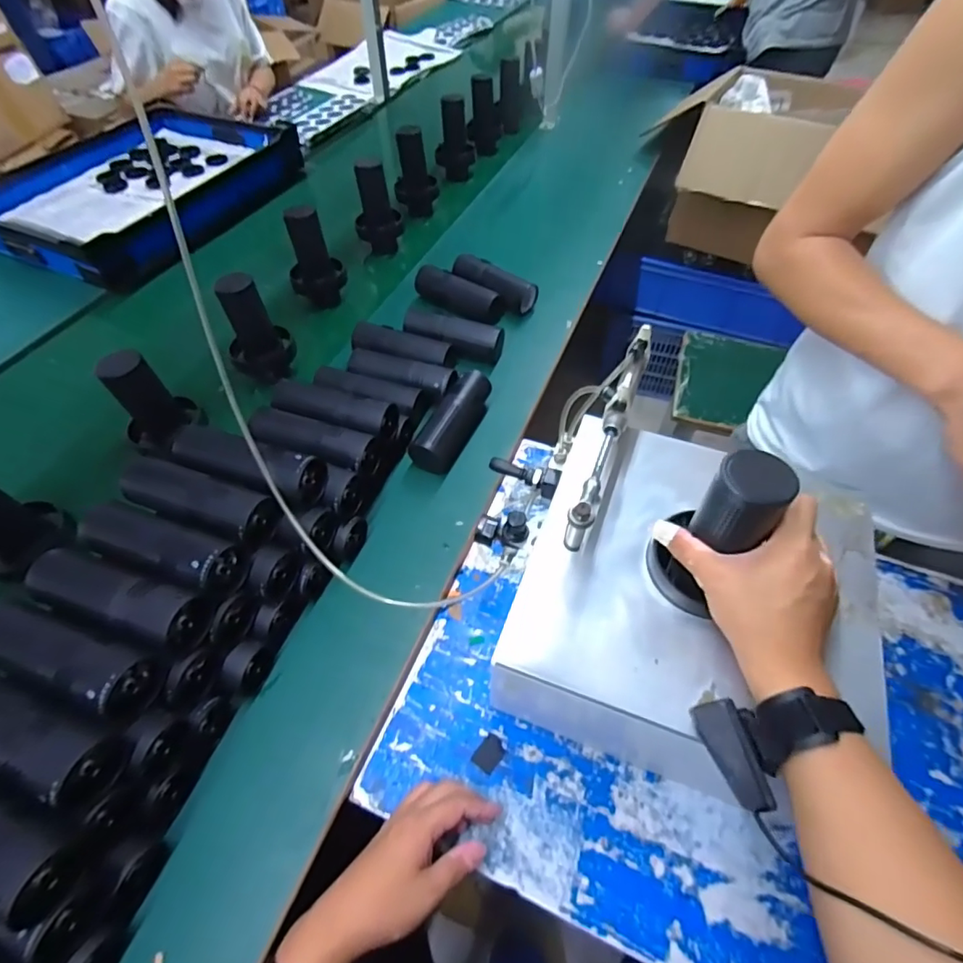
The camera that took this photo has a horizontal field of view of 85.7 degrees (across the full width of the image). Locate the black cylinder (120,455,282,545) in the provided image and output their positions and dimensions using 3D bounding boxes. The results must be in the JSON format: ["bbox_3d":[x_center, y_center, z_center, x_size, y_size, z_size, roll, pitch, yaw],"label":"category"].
[{"bbox_3d":[-0.295,0.022,0.540,0.155,0.054,0.055,16,55,12],"label":"black cylinder"}]

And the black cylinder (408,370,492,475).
[{"bbox_3d":[-0.040,-0.089,0.759,0.055,0.056,0.172,21,56,15],"label":"black cylinder"}]

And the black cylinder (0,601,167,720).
[{"bbox_3d":[-0.361,0.148,0.439,0.169,0.047,0.053,15,55,11],"label":"black cylinder"}]

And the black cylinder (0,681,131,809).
[{"bbox_3d":[-0.365,0.195,0.404,0.165,0.042,0.055,17,55,12],"label":"black cylinder"}]

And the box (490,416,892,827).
[{"bbox_3d":[0.187,0.128,0.540,0.276,0.174,0.290,18,56,13],"label":"box"}]

